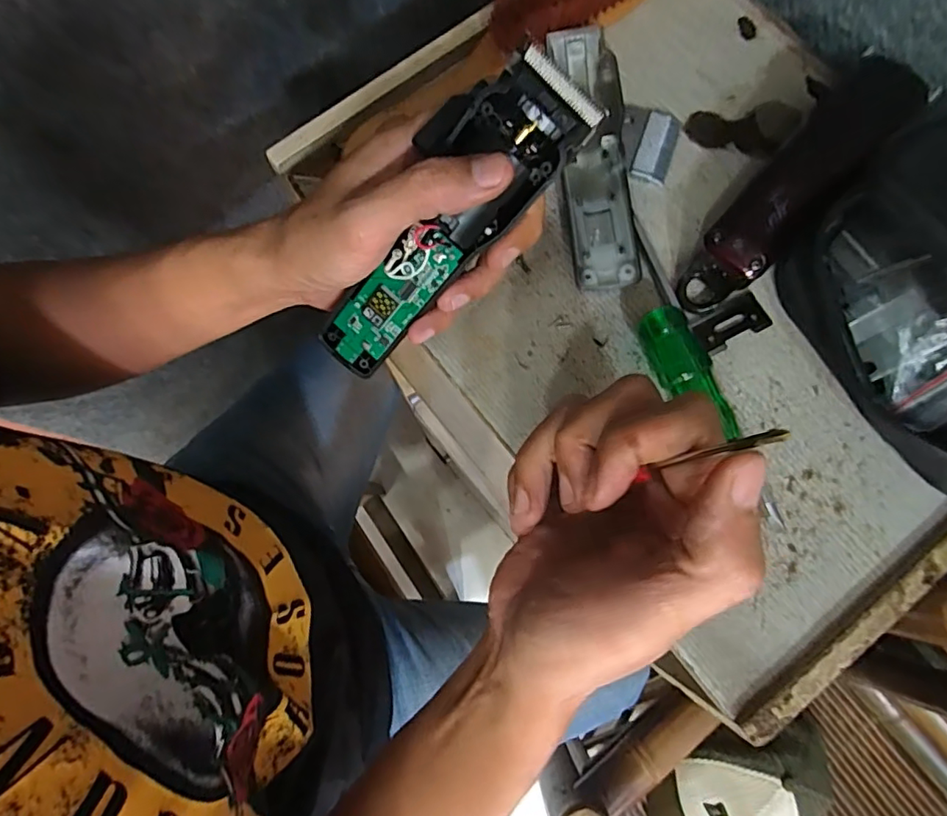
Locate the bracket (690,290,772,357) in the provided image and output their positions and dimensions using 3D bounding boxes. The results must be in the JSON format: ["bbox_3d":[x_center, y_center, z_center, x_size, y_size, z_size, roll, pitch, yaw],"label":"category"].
[{"bbox_3d":[0.138,-0.045,0.291,0.039,0.004,0.021,-27,77,-6],"label":"bracket"}]

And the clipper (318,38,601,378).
[{"bbox_3d":[-0.019,-0.081,0.252,0.163,0.025,0.048,-45,77,27],"label":"clipper"}]

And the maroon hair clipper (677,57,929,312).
[{"bbox_3d":[0.163,-0.112,0.277,0.037,0.027,0.145,42,96,11],"label":"maroon hair clipper"}]

